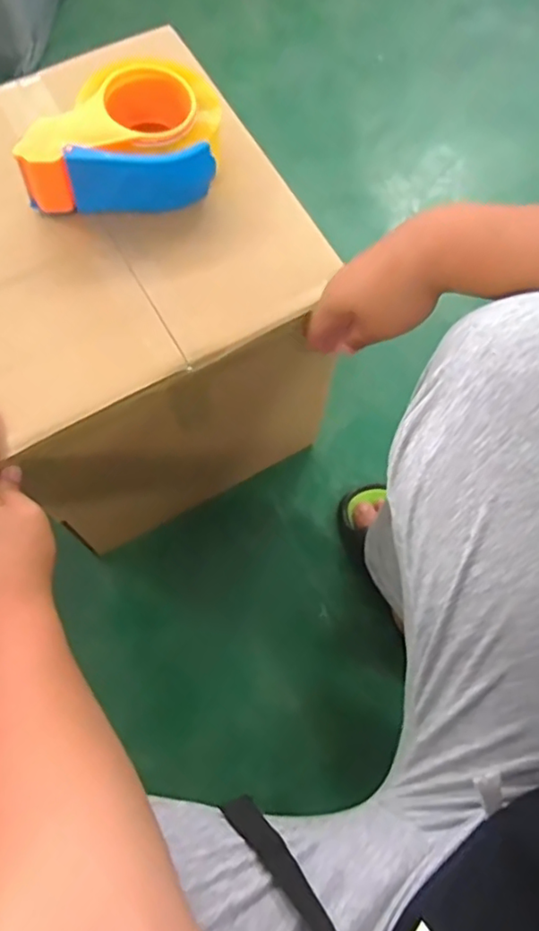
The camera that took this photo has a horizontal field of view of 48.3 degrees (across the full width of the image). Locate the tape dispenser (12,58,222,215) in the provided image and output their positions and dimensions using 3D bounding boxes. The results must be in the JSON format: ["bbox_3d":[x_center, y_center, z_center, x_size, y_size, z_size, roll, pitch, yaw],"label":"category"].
[{"bbox_3d":[-0.123,-0.280,0.509,0.166,0.059,0.118,-9,74,-8],"label":"tape dispenser"}]

